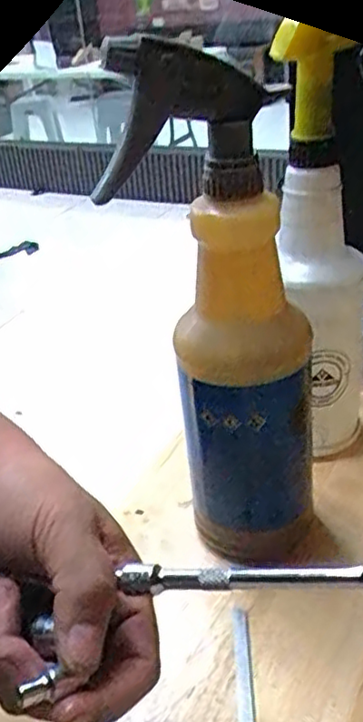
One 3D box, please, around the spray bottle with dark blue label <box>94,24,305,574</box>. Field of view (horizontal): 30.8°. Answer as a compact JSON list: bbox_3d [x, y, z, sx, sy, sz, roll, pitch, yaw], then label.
[{"bbox_3d":[0.023,-0.010,0.397,0.100,0.321,0.069,-4,31,3],"label":"spray bottle with dark blue label"}]

